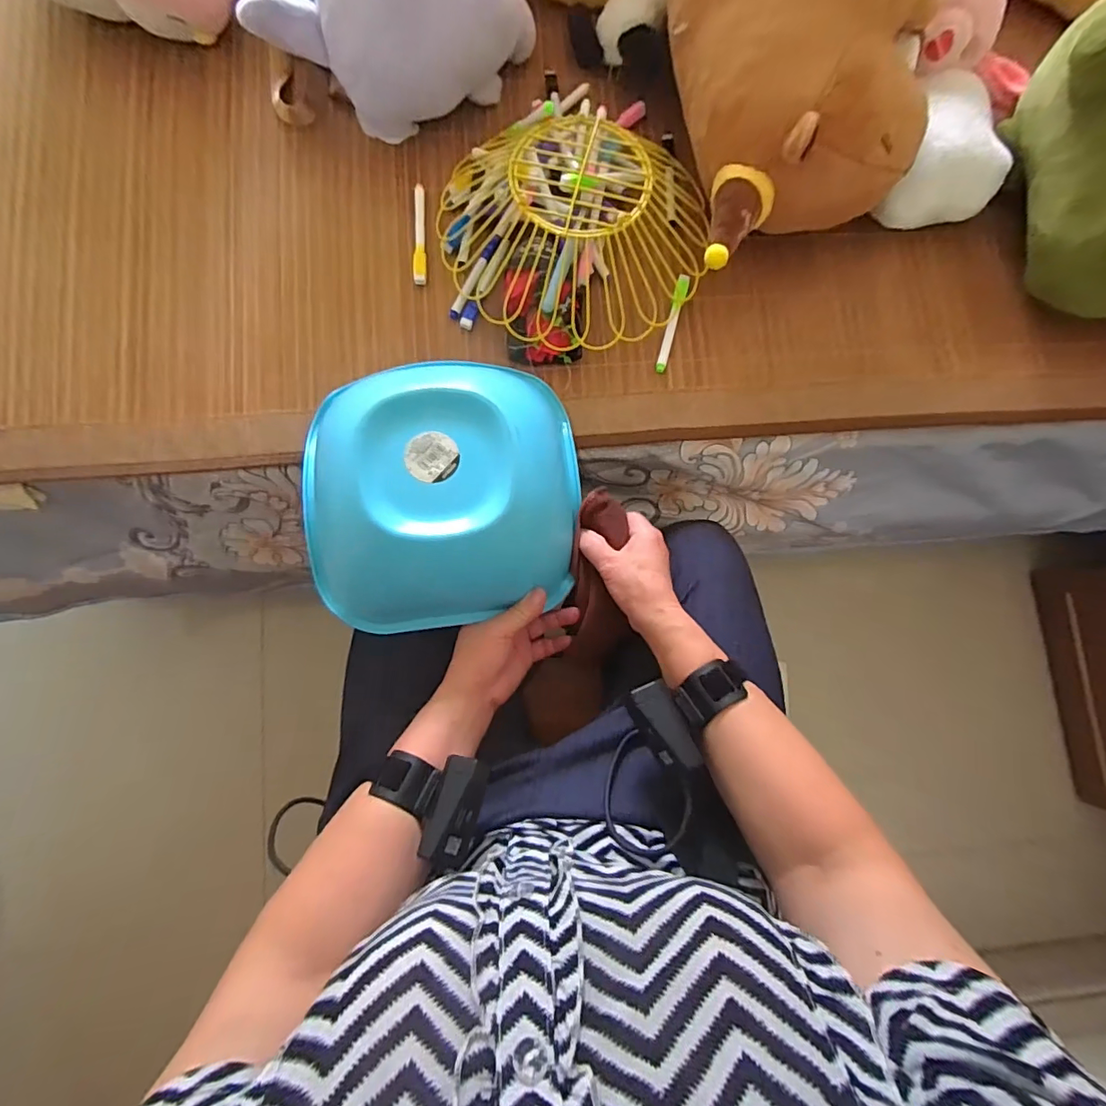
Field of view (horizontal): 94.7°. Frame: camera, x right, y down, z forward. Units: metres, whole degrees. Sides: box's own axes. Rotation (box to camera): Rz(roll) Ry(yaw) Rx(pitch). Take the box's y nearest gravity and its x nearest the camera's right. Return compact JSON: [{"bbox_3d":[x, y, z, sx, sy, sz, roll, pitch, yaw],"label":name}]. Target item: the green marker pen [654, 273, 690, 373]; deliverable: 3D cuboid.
[{"bbox_3d":[0.128,-0.244,0.544,0.013,0.012,0.108,16,82,-2],"label":"green marker pen"}]

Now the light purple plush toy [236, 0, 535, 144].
[{"bbox_3d":[-0.151,-0.541,0.501,0.245,0.144,0.160,-44,87,-8],"label":"light purple plush toy"}]

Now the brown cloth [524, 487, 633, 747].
[{"bbox_3d":[0.034,0.081,0.527,0.087,0.054,0.278,11,113,-2],"label":"brown cloth"}]

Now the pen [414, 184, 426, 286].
[{"bbox_3d":[-0.141,-0.340,0.539,0.013,0.012,0.119,-1,83,-4],"label":"pen"}]

